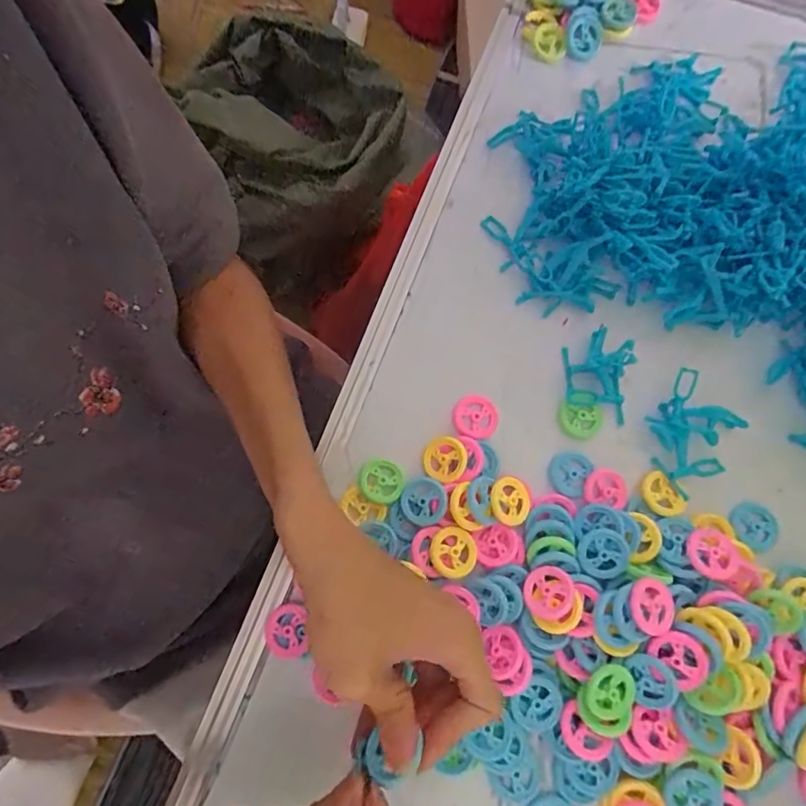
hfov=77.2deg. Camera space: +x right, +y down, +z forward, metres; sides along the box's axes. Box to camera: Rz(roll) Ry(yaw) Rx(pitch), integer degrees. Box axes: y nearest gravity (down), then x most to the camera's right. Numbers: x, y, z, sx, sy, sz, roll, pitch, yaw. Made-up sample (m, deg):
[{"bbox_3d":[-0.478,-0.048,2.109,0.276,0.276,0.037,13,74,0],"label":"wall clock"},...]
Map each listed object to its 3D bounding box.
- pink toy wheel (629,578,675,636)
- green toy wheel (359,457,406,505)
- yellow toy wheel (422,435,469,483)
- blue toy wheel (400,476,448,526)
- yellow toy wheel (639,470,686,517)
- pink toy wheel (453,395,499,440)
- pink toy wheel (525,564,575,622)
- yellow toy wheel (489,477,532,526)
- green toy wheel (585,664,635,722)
[{"bbox_3d":[0.140,0.115,0.284,0.028,0.008,0.029,0,75,-1],"label":"pink toy wheel"},{"bbox_3d":[-0.014,0.050,0.325,0.029,0.004,0.028,0,75,-1],"label":"green toy wheel"},{"bbox_3d":[0.027,0.036,0.326,0.030,0.004,0.029,-5,79,25],"label":"yellow toy wheel"},{"bbox_3d":[0.013,0.062,0.317,0.029,0.007,0.029,0,75,-1],"label":"blue toy wheel"},{"bbox_3d":[0.165,0.059,0.324,0.023,0.006,0.029,-25,77,-8],"label":"yellow toy wheel"},{"bbox_3d":[0.049,0.009,0.337,0.029,0.004,0.029,0,75,-1],"label":"pink toy wheel"},{"bbox_3d":[0.085,0.112,0.297,0.028,0.004,0.030,-14,55,21],"label":"pink toy wheel"},{"bbox_3d":[0.068,0.062,0.317,0.027,0.006,0.028,0,75,-1],"label":"yellow toy wheel"},{"bbox_3d":[0.115,0.161,0.280,0.025,0.005,0.029,37,77,8],"label":"green toy wheel"}]

